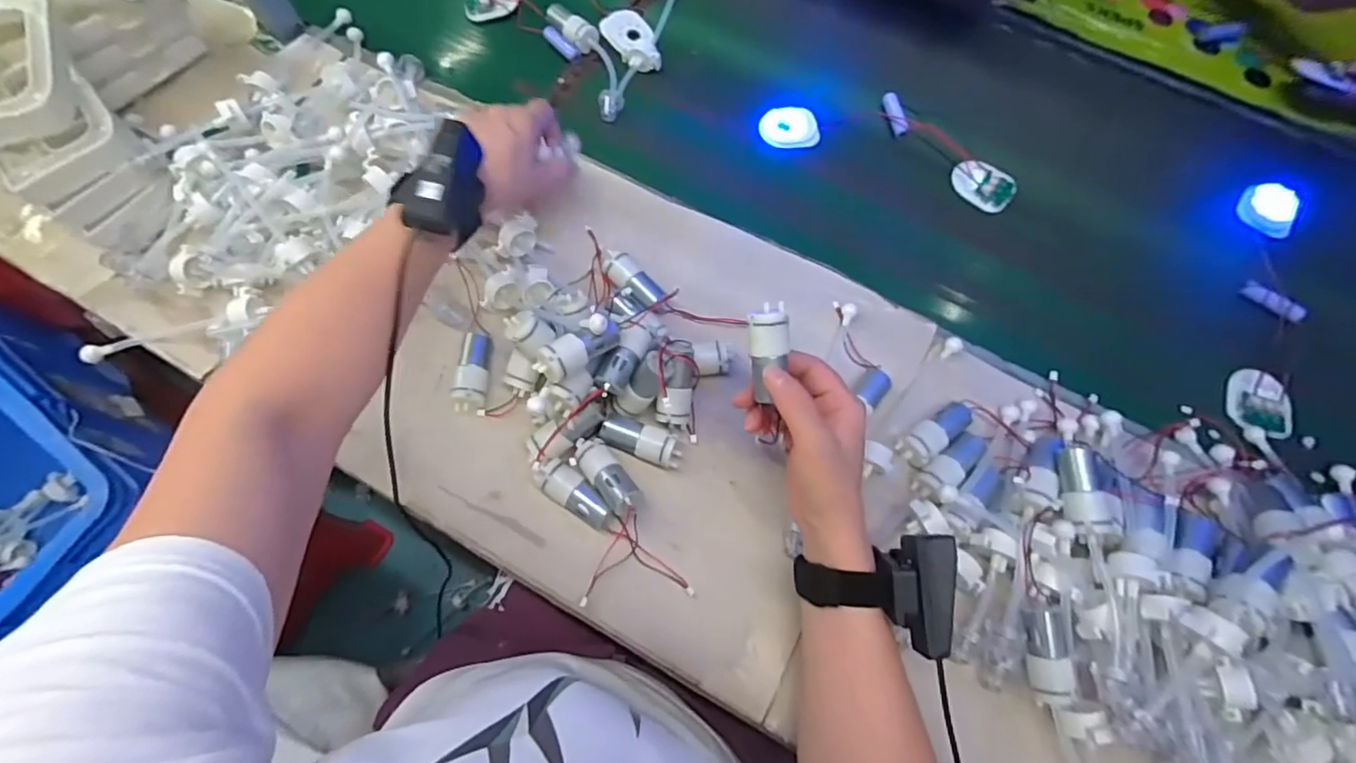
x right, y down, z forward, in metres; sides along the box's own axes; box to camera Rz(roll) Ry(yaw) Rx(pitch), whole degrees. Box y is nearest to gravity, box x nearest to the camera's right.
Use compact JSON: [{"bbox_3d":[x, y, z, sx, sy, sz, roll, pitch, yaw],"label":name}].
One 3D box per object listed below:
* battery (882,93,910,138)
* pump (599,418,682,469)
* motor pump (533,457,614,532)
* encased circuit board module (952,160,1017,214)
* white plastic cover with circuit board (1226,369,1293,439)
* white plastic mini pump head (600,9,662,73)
[{"bbox_3d":[0.220,-0.271,0.607,0.013,0.014,0.044,-15,72,-7],"label":"battery"},{"bbox_3d":[-0.028,0.046,0.465,0.064,0.024,0.026,22,71,6],"label":"pump"},{"bbox_3d":[-0.076,0.086,0.450,0.068,0.027,0.024,36,73,10],"label":"motor pump"},{"bbox_3d":[0.296,-0.191,0.583,0.061,0.014,0.040,32,72,9],"label":"encased circuit board module"},{"bbox_3d":[0.494,0.019,0.506,0.044,0.013,0.056,20,71,5],"label":"white plastic cover with circuit board"},{"bbox_3d":[-0.049,-0.360,0.630,0.051,0.019,0.087,-16,72,-8],"label":"white plastic mini pump head"}]

